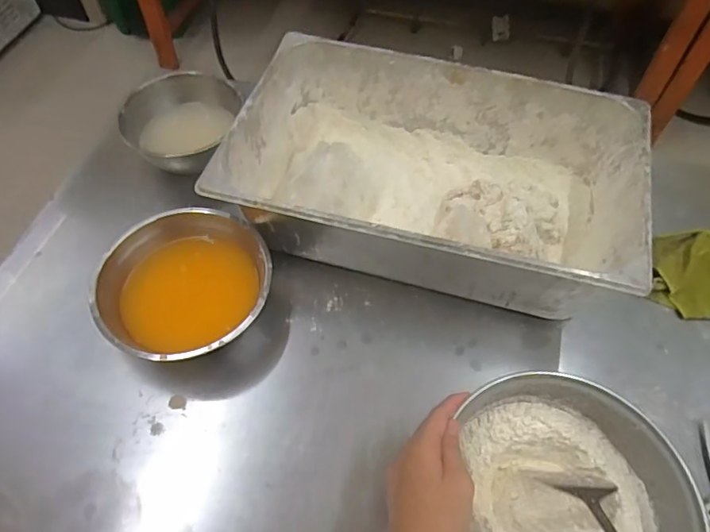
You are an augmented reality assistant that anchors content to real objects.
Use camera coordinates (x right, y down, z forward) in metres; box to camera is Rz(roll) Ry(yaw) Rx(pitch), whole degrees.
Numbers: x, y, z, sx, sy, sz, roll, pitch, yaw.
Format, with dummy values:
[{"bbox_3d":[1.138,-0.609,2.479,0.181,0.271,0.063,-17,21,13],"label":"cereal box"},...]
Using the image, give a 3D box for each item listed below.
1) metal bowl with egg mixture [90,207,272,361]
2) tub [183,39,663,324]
[{"bbox_3d":[-0.208,0.033,0.644,0.204,0.093,0.186,0,57,0],"label":"metal bowl with egg mixture"},{"bbox_3d":[0.105,-0.118,0.714,0.519,0.156,0.317,13,59,7],"label":"tub"}]

